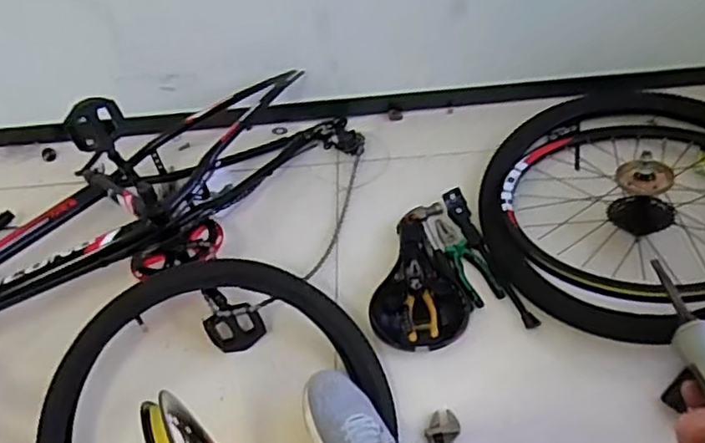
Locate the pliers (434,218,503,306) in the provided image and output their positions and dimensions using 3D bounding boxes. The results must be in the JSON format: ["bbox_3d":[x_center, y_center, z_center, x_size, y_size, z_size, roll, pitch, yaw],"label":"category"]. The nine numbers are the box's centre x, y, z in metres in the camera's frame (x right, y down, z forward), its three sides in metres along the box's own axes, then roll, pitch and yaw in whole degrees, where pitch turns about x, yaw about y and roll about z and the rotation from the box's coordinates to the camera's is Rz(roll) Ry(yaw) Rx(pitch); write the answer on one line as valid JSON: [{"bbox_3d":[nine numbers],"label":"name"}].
[{"bbox_3d":[0.198,0.064,1.128,0.062,0.026,0.179,-20,55,-7],"label":"pliers"}]

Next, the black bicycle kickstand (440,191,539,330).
[{"bbox_3d":[0.234,0.061,1.130,0.037,0.025,0.287,-21,58,-9],"label":"black bicycle kickstand"}]

